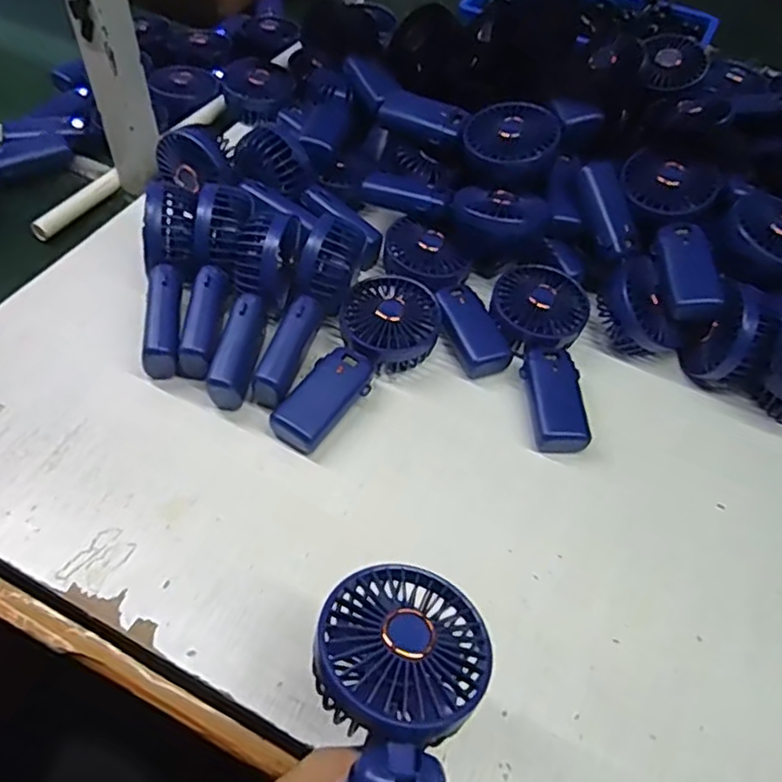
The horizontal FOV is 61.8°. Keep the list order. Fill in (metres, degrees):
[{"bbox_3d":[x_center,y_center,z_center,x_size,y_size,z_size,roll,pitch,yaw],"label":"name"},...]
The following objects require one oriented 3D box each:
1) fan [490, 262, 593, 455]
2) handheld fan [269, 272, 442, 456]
[{"bbox_3d":[0.131,-0.036,0.581,0.089,0.051,0.190,9,51,2],"label":"fan"},{"bbox_3d":[-0.024,-0.023,0.555,0.083,0.049,0.184,24,53,14],"label":"handheld fan"}]

